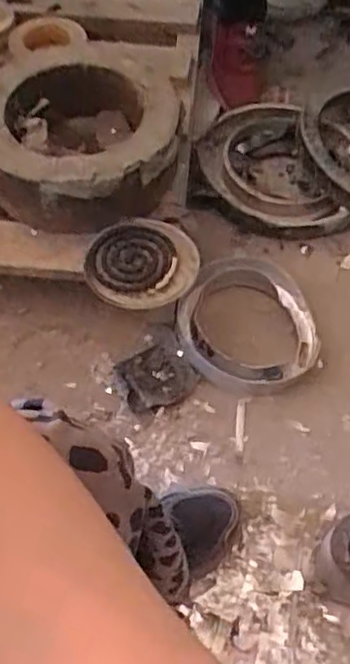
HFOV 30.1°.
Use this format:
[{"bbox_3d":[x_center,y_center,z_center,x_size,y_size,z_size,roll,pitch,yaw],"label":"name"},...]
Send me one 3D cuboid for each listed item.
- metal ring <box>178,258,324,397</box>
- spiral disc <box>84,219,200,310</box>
[{"bbox_3d":[0.100,-0.007,0.909,0.192,0.052,0.199,2,58,-3],"label":"metal ring"},{"bbox_3d":[-0.041,-0.086,0.823,0.138,0.034,0.114,-7,59,-8],"label":"spiral disc"}]

